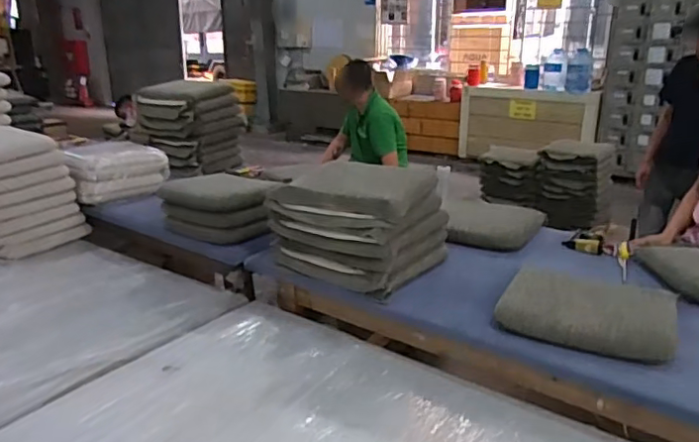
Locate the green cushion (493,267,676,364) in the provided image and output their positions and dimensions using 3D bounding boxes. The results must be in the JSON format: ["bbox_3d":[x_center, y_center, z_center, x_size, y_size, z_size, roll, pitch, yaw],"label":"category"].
[{"bbox_3d":[0.655,0.239,1.577,0.467,0.098,0.341,5,19,22],"label":"green cushion"}]

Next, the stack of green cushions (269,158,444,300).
[{"bbox_3d":[0.023,0.008,1.895,0.479,0.310,0.373,8,19,28],"label":"stack of green cushions"}]

